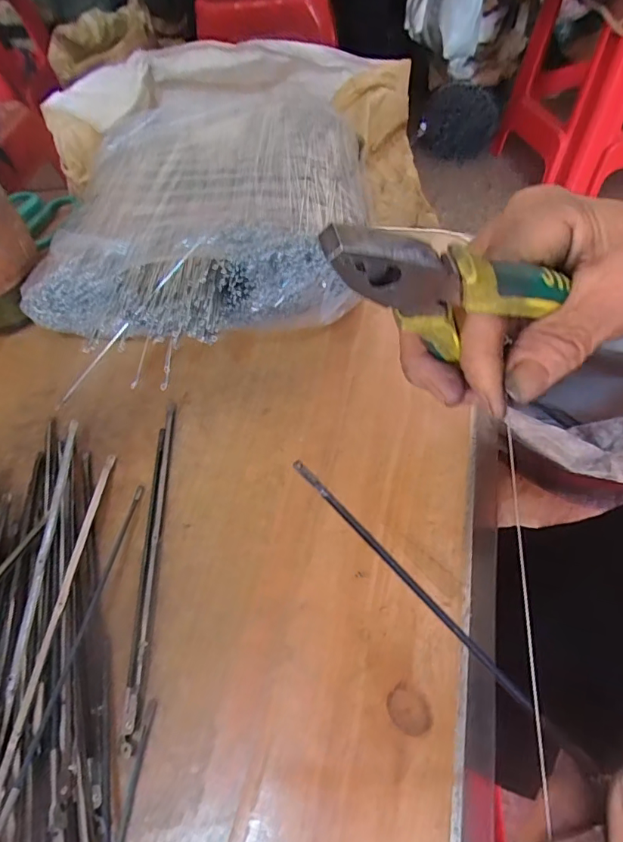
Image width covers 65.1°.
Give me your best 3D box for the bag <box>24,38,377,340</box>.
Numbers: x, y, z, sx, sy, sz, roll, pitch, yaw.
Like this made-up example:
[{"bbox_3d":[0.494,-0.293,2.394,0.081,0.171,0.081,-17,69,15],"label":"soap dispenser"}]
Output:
[{"bbox_3d":[-0.086,-0.208,0.402,0.249,0.075,0.367,-7,57,0],"label":"bag"}]

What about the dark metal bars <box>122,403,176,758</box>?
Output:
[{"bbox_3d":[-0.087,0.069,0.268,0.005,0.004,0.187,-5,57,2],"label":"dark metal bars"}]

